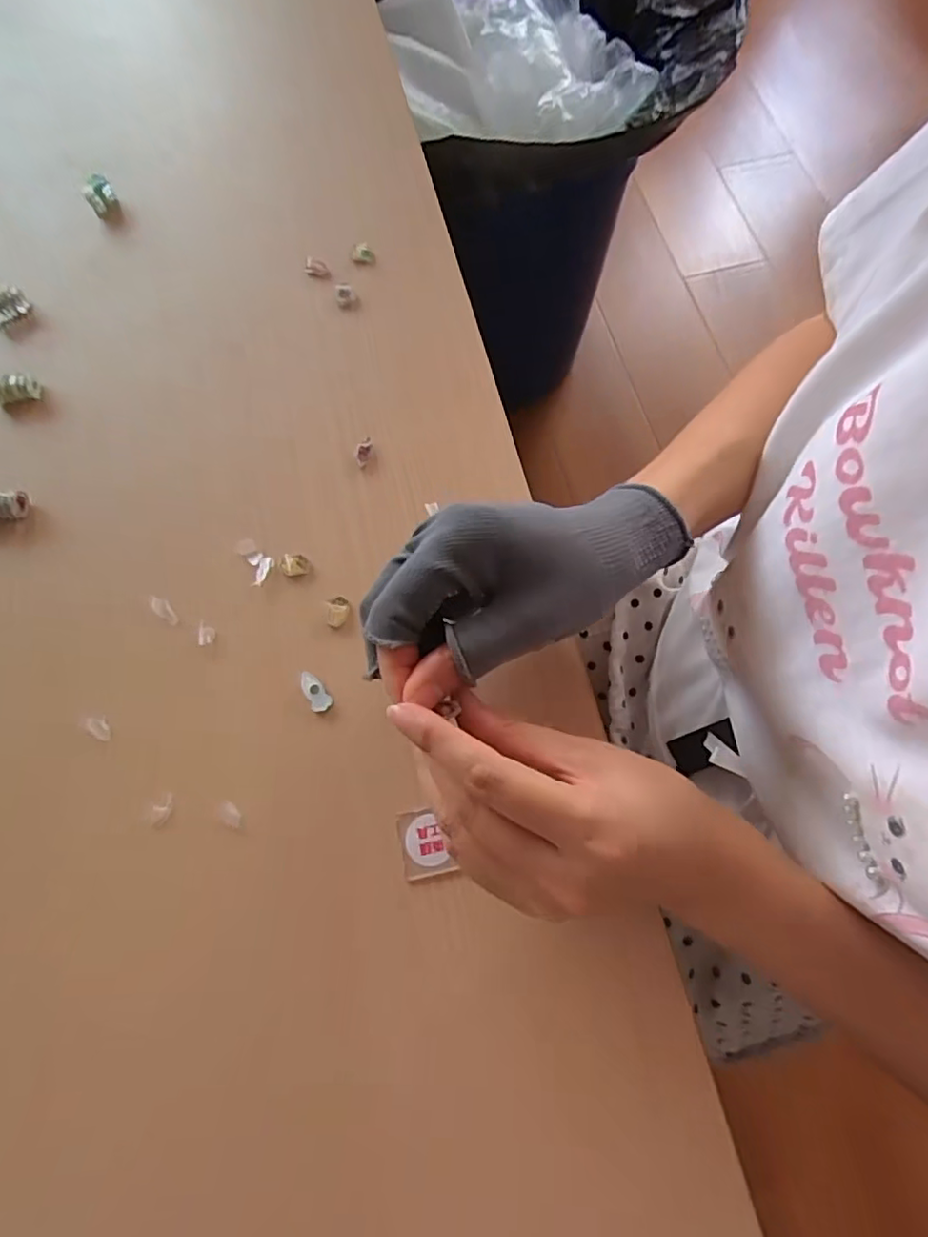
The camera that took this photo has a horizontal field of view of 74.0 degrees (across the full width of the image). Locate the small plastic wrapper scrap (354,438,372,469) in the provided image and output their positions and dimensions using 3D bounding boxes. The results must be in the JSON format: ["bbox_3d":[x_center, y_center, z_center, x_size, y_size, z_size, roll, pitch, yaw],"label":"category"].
[{"bbox_3d":[-0.059,-0.097,0.359,0.008,0.008,0.018,12,70,6],"label":"small plastic wrapper scrap"}]

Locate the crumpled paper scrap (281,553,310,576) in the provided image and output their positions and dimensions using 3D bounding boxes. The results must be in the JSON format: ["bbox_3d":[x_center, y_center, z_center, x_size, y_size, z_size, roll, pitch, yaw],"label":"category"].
[{"bbox_3d":[-0.092,-0.030,0.335,0.014,0.007,0.011,-9,69,-1],"label":"crumpled paper scrap"}]

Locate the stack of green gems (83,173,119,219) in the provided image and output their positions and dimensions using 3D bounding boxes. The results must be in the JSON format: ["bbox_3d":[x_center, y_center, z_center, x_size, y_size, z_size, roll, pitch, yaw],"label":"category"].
[{"bbox_3d":[-0.257,-0.299,0.437,0.019,0.021,0.015,-33,72,-10],"label":"stack of green gems"}]

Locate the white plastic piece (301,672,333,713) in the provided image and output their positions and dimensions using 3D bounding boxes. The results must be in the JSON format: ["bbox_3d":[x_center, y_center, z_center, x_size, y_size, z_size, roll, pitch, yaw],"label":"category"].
[{"bbox_3d":[-0.075,0.037,0.311,0.010,0.004,0.022,-31,84,-9],"label":"white plastic piece"}]

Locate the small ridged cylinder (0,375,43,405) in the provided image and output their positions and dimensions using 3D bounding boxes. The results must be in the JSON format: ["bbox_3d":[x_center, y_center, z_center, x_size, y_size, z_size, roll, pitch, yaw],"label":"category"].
[{"bbox_3d":[-0.280,-0.143,0.382,0.033,0.013,0.014,-11,69,-2],"label":"small ridged cylinder"}]

